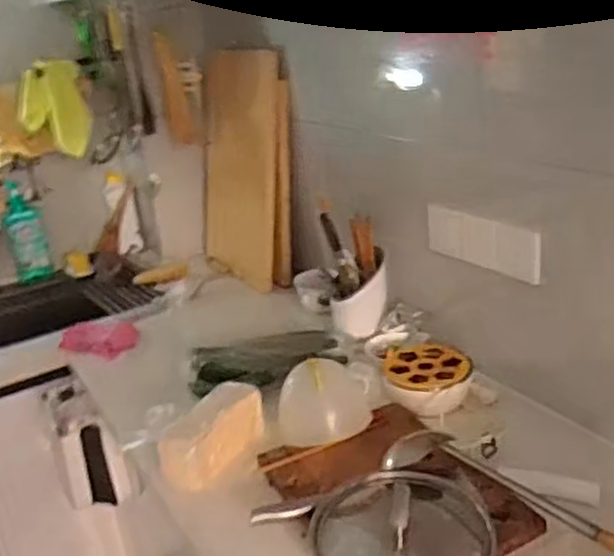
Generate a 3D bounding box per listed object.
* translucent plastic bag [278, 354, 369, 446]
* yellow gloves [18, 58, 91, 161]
[{"bbox_3d":[0.026,0.192,1.143,0.146,0.103,0.070,-9,22,-7],"label":"translucent plastic bag"},{"bbox_3d":[-0.617,-0.412,1.772,0.154,0.223,0.082,-12,22,-15],"label":"yellow gloves"}]

